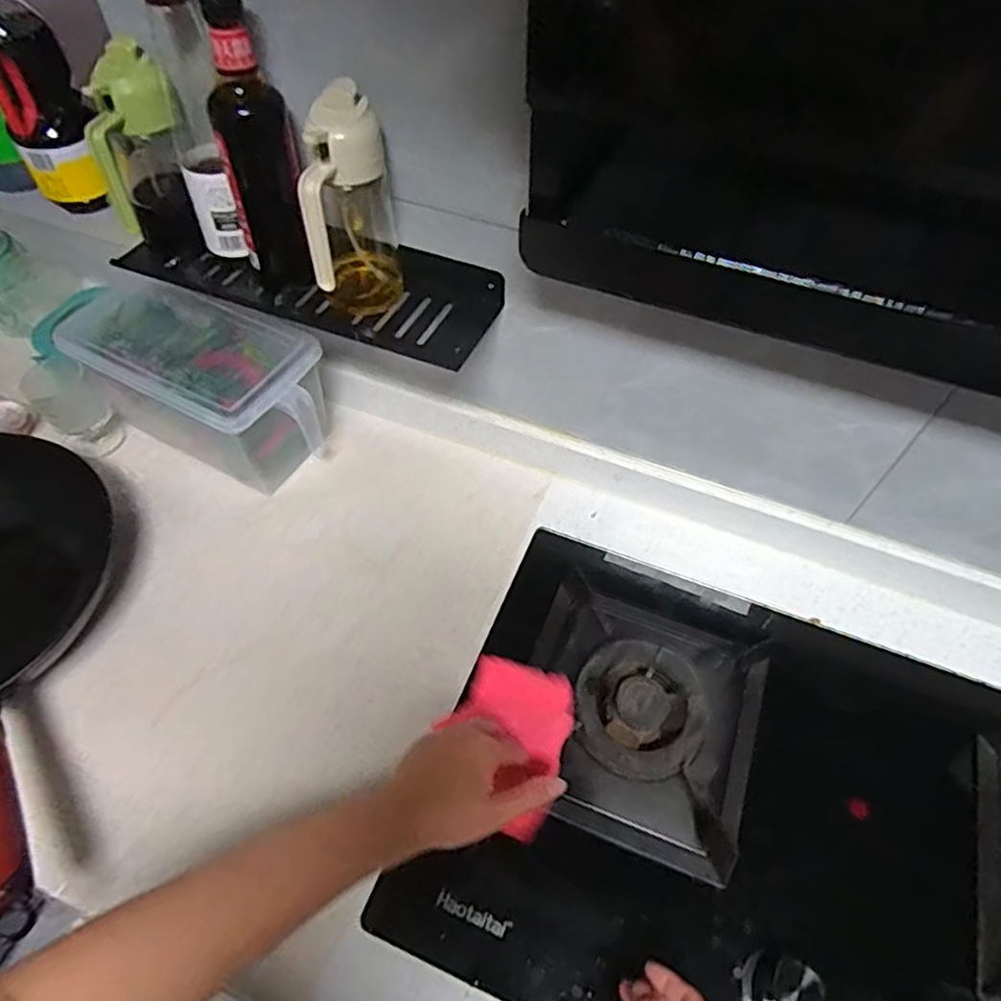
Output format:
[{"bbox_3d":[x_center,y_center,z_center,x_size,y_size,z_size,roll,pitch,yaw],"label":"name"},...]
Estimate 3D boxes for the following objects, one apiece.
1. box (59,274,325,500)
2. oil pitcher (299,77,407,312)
[{"bbox_3d":[-0.343,-0.135,0.798,0.283,0.156,0.153,26,59,17],"label":"box"},{"bbox_3d":[-0.139,-0.246,0.592,0.072,0.186,0.092,9,55,6],"label":"oil pitcher"}]

